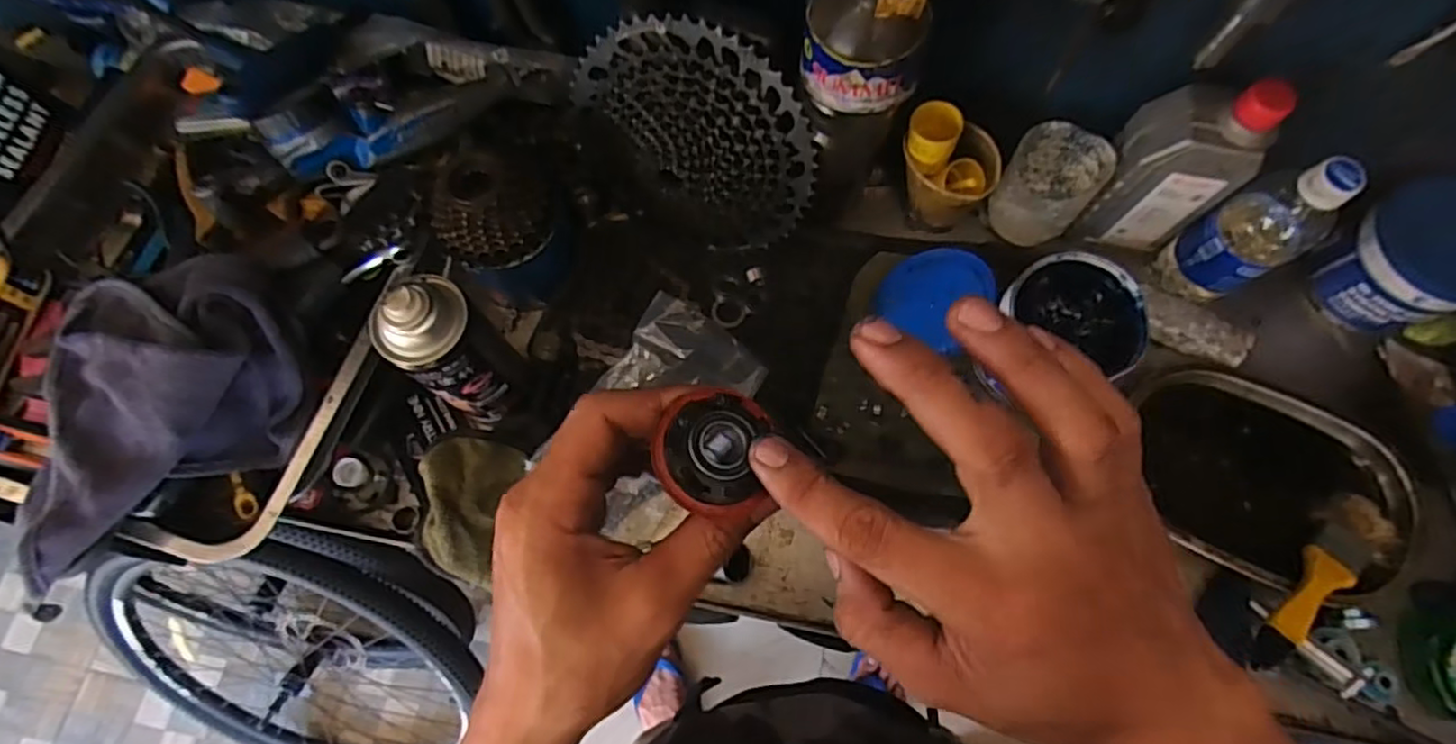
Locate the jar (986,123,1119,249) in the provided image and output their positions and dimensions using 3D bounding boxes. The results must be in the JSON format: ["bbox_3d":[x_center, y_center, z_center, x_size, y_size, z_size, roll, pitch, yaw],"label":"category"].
[{"bbox_3d":[0.263,-0.152,0.569,0.068,0.093,0.066,-1,72,2],"label":"jar"}]

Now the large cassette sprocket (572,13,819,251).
[{"bbox_3d":[-0.028,-0.171,0.521,0.205,0.173,0.050,33,51,-12],"label":"large cassette sprocket"}]

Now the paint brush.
[{"bbox_3d":[0.440,0.145,0.497,0.149,0.015,0.048,-33,74,-22],"label":"paint brush"}]

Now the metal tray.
[{"bbox_3d":[0.422,0.089,0.531,0.201,0.028,0.149,22,74,9],"label":"metal tray"}]

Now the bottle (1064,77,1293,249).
[{"bbox_3d":[0.340,-0.159,0.524,0.079,0.164,0.054,11,73,5],"label":"bottle"}]

